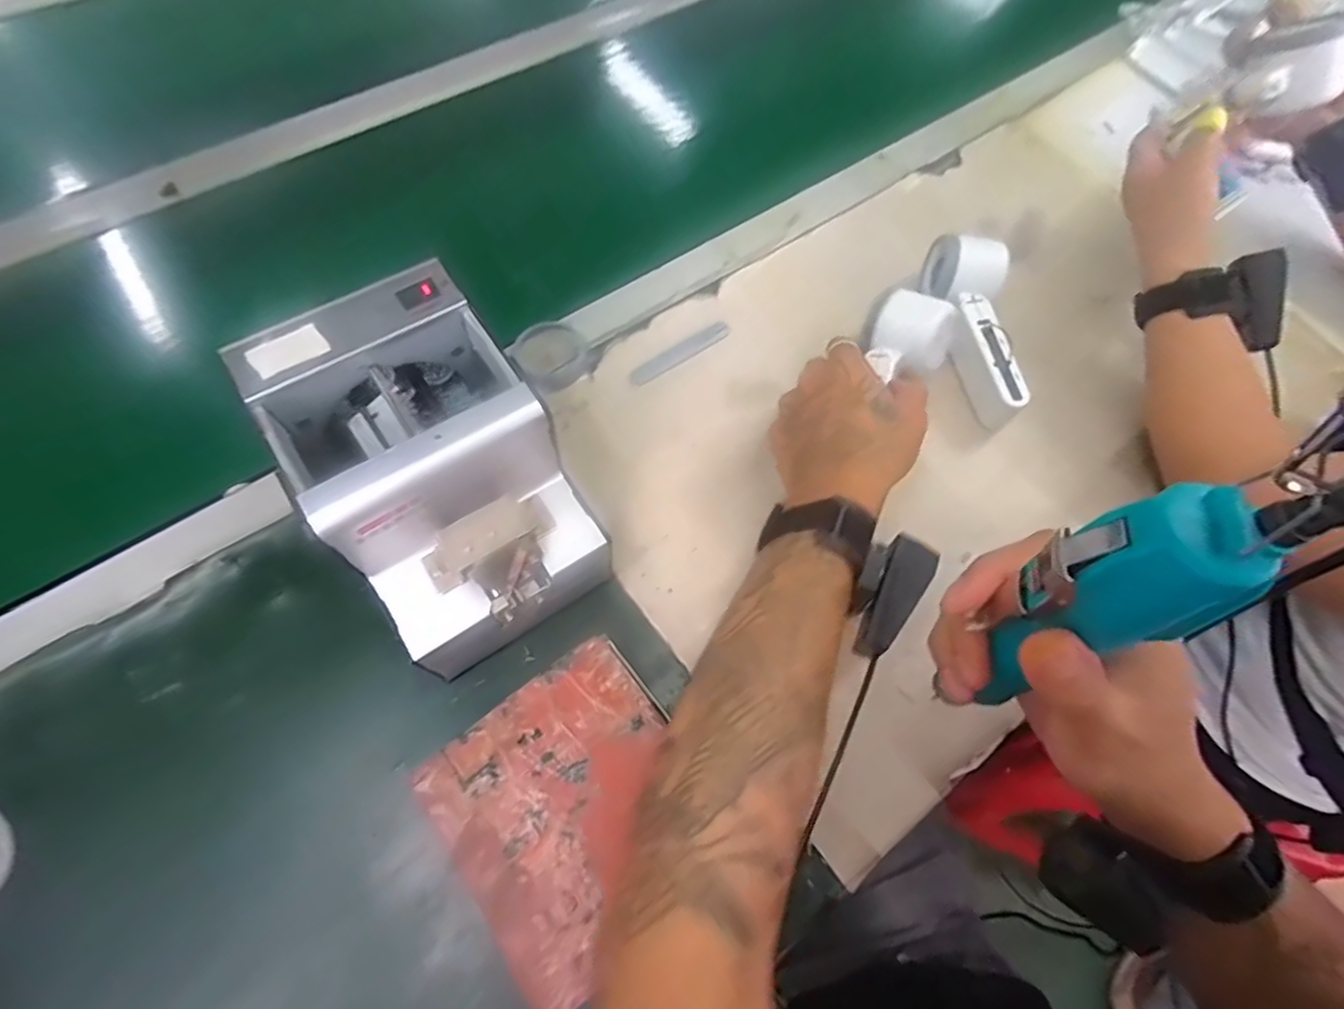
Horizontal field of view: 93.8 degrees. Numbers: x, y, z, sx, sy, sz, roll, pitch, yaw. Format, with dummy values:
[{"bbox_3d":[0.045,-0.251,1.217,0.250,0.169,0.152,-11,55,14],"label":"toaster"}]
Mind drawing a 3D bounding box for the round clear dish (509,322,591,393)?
[{"bbox_3d":[-0.095,-0.119,0.503,0.058,0.020,0.052,-38,72,-17],"label":"round clear dish"}]

